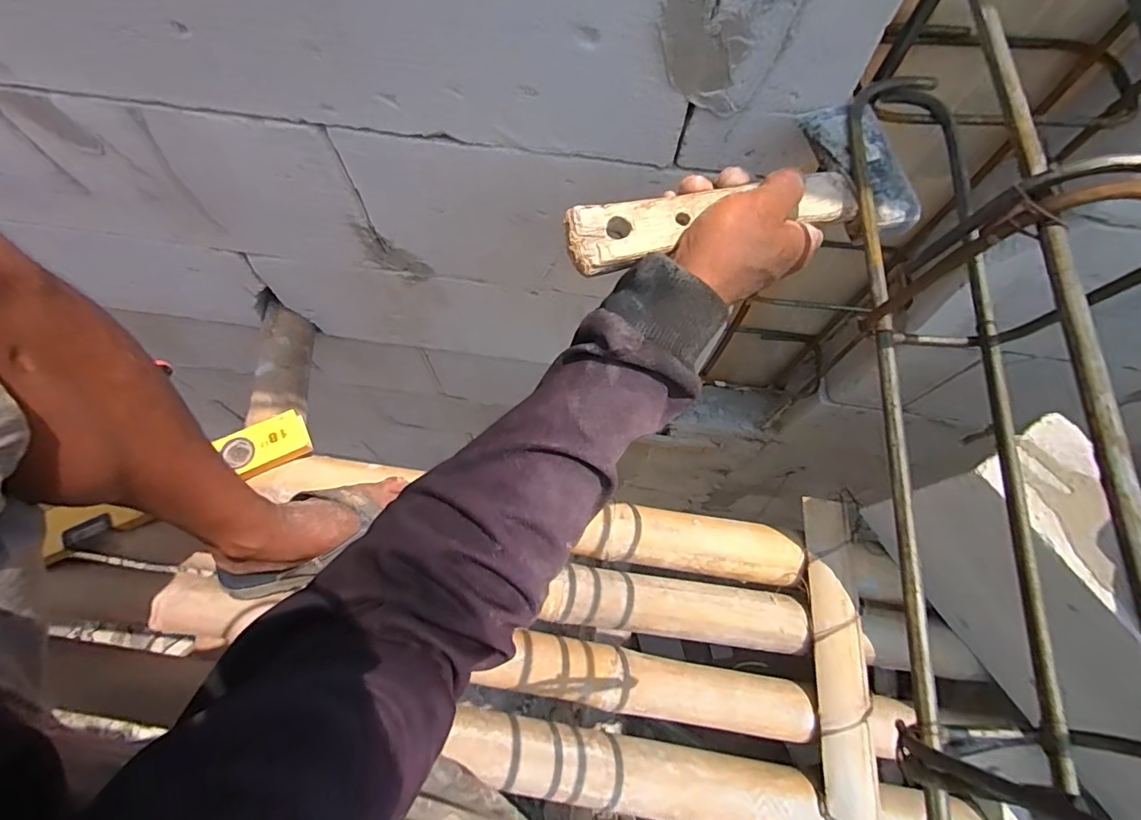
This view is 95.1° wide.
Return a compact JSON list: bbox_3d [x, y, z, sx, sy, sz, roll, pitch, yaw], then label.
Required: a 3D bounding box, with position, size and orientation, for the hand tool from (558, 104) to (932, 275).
[{"bbox_3d":[0.108,-0.130,0.329,0.232,0.027,0.098,-18,71,-12],"label":"hand tool"}]

